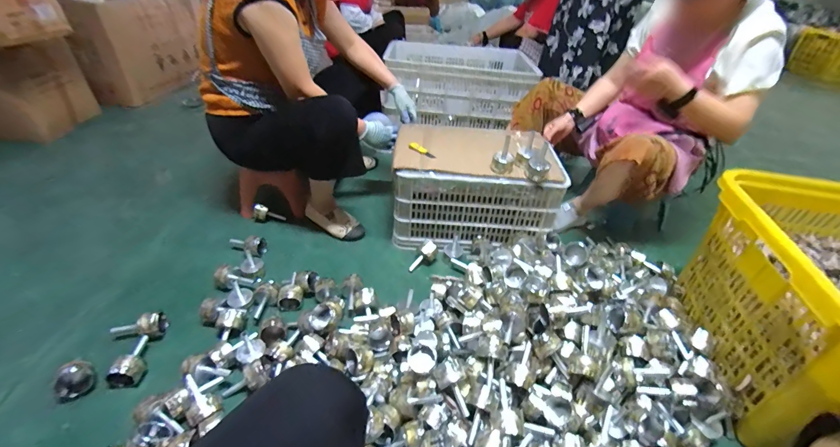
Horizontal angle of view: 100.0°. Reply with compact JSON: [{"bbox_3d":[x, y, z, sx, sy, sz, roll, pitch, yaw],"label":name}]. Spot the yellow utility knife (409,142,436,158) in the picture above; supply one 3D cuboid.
[{"bbox_3d":[0.005,-0.225,1.085,0.099,0.018,0.027,31,44,30],"label":"yellow utility knife"}]

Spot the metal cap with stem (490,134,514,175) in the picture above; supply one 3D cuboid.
[{"bbox_3d":[0.241,-0.197,1.010,0.061,0.091,0.062,13,38,11],"label":"metal cap with stem"}]

